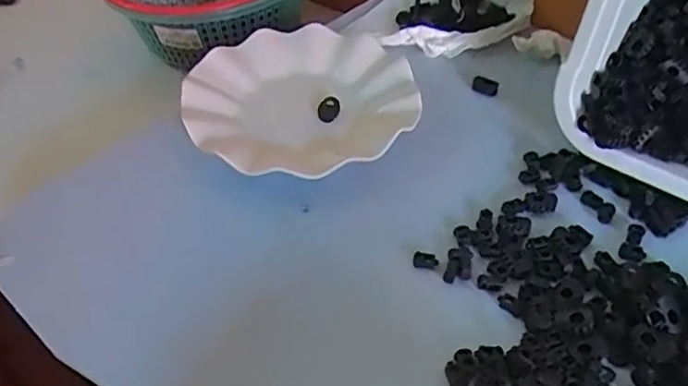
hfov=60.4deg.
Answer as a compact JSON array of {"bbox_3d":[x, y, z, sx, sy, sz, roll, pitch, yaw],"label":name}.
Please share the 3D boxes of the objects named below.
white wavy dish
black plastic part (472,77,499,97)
[{"bbox_3d":[-0.035,-0.073,0.473,0.176,0.032,0.176,-3,45,3],"label":"white wavy dish"},{"bbox_3d":[0.118,-0.090,0.494,0.022,0.010,0.011,16,49,20],"label":"black plastic part"}]

